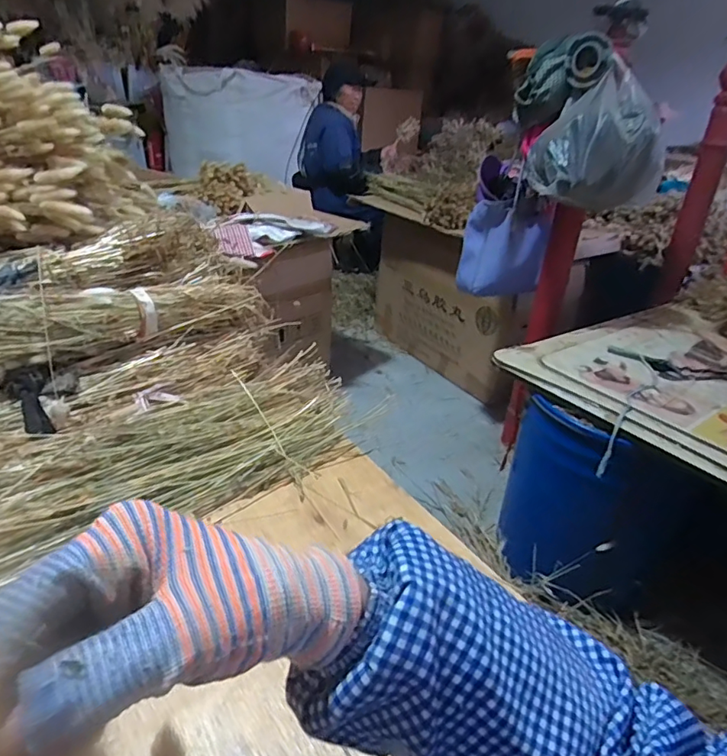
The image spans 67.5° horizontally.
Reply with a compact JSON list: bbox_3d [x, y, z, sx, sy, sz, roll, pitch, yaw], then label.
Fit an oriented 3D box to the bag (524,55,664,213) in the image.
[{"bbox_3d":[0.532,-0.532,1.241,0.285,0.264,0.233,19,32,24],"label":"bag"}]

